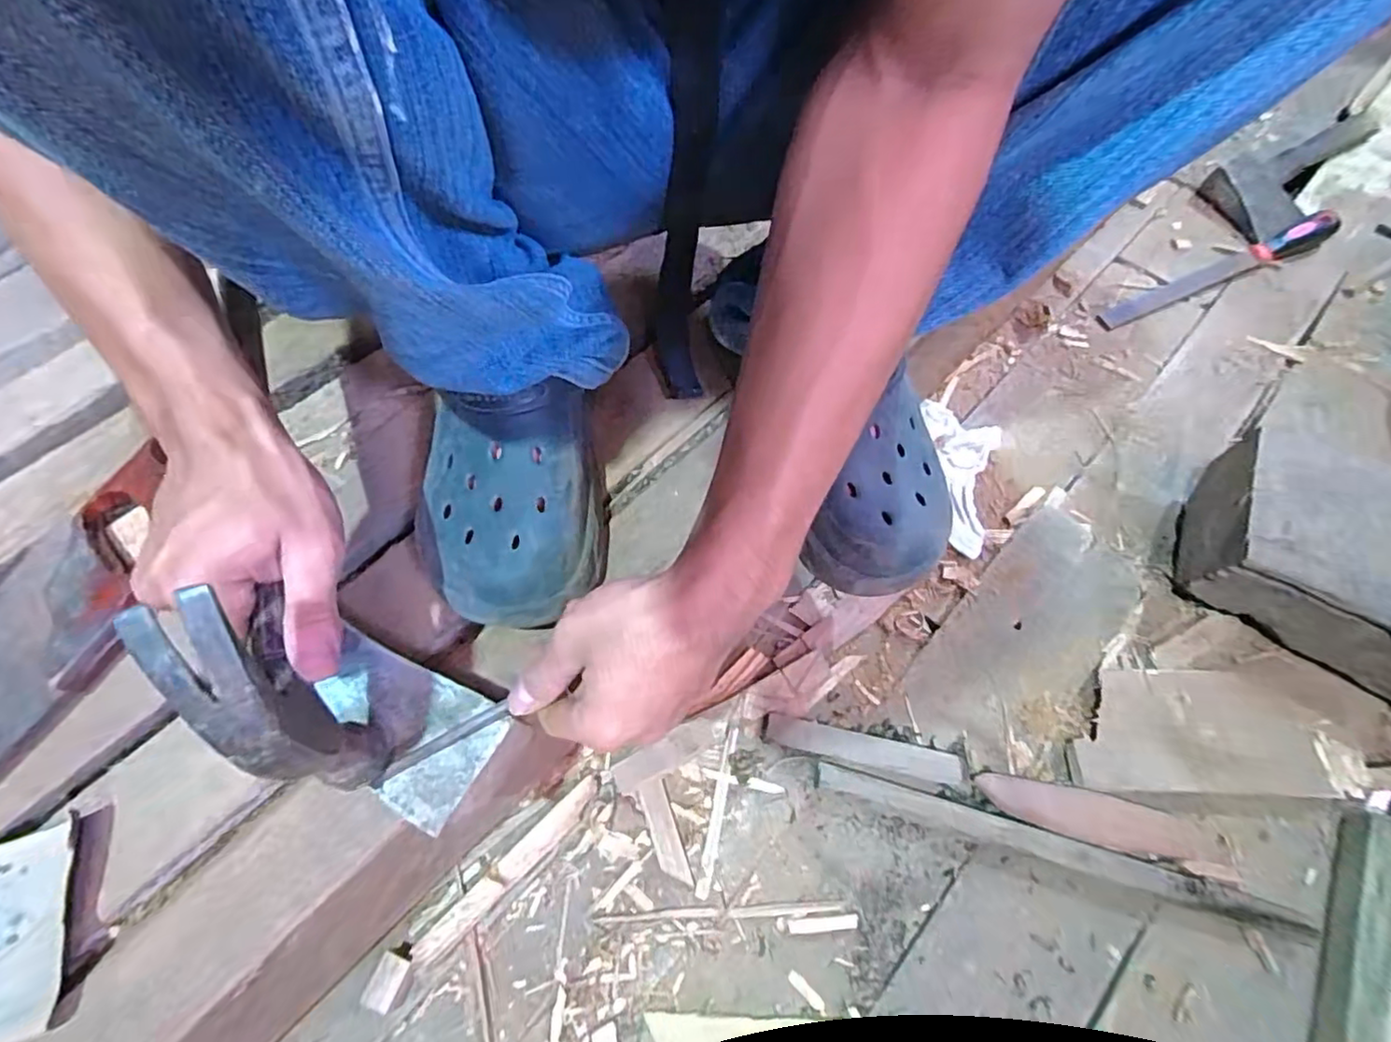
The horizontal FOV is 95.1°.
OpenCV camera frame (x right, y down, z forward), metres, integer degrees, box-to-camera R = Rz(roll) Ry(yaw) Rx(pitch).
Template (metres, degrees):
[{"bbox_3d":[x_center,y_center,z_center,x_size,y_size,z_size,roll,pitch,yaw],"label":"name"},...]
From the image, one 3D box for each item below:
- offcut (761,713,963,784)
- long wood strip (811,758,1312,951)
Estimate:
[{"bbox_3d":[0.122,0.169,0.473,0.142,0.018,0.021,11,63,5],"label":"offcut"},{"bbox_3d":[0.242,0.222,0.435,0.318,0.018,0.020,15,64,7],"label":"long wood strip"}]

